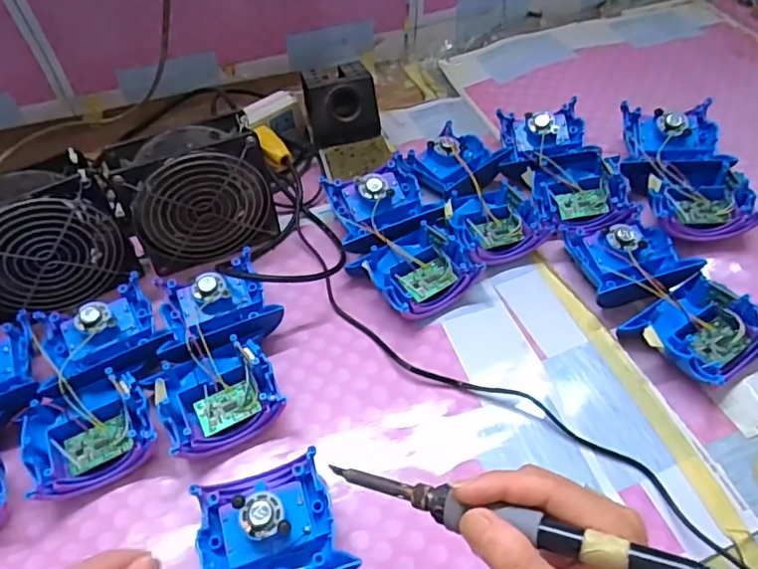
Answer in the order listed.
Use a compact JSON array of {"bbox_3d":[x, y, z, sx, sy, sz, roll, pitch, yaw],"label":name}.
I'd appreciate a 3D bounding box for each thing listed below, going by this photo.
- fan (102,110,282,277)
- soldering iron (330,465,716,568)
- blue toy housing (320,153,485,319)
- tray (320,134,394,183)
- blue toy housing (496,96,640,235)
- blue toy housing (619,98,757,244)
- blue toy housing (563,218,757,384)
[{"bbox_3d":[-0.158,-0.078,0.503,0.121,0.112,0.051,-20,52,-14],"label":"fan"},{"bbox_3d":[0.064,0.114,0.269,0.206,0.017,0.016,4,49,32],"label":"soldering iron"},{"bbox_3d":[0.015,-0.045,0.510,0.097,0.035,0.166,-21,52,-16],"label":"blue toy housing"},{"bbox_3d":[-0.020,-0.130,0.597,0.076,0.012,0.045,-11,50,-8],"label":"tray"},{"bbox_3d":[0.178,-0.116,0.560,0.093,0.035,0.173,-15,51,-11],"label":"blue toy housing"},{"bbox_3d":[0.274,-0.102,0.528,0.085,0.057,0.159,-4,49,-1],"label":"blue toy housing"},{"bbox_3d":[0.226,0.007,0.465,0.087,0.034,0.157,-22,52,-16],"label":"blue toy housing"}]

